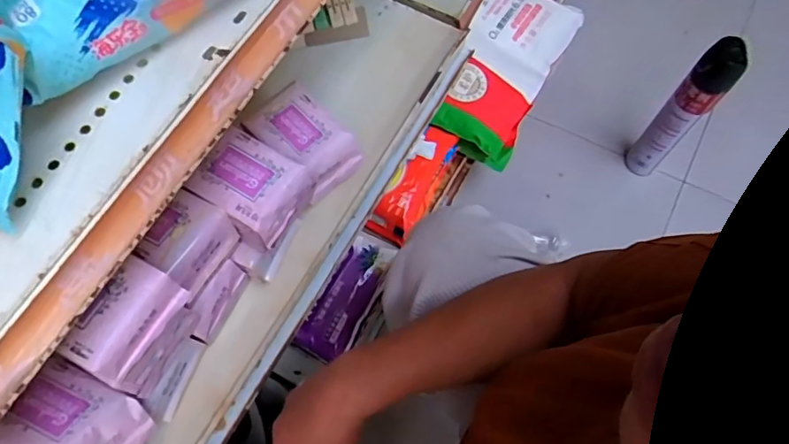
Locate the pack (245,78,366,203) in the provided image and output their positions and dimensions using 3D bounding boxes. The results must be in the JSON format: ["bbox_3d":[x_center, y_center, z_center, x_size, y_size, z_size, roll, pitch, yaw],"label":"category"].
[{"bbox_3d":[-0.097,-0.087,0.586,0.107,0.052,0.074,42,75,16],"label":"pack"}]

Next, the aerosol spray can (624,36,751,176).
[{"bbox_3d":[0.496,-0.181,0.936,0.063,0.331,0.057,41,75,16],"label":"aerosol spray can"}]

